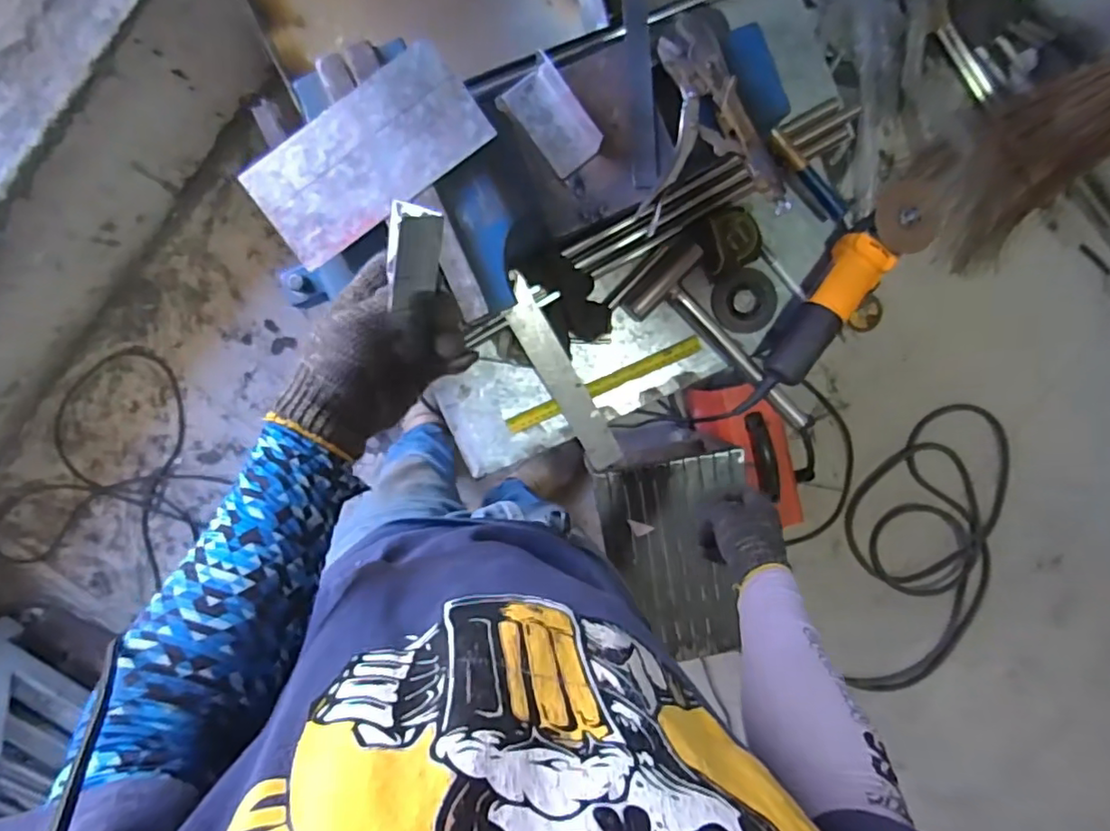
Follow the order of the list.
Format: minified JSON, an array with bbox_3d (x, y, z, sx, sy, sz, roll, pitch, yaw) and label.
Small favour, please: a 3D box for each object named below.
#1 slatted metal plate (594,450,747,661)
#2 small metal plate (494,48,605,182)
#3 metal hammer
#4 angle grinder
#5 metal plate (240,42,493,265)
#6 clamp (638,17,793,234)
[{"bbox_3d":[0.212,0.244,1.021,0.245,0.024,0.339,-8,97,-4],"label":"slatted metal plate"},{"bbox_3d":[-0.002,-0.294,0.597,0.062,0.023,0.104,-42,91,4],"label":"small metal plate"},{"bbox_3d":[0.232,-0.088,0.817,0.120,0.034,0.298,-44,98,1],"label":"metal hammer"},{"bbox_3d":[0.353,-0.146,0.783,0.078,0.092,0.328,39,92,-8],"label":"angle grinder"},{"bbox_3d":[-0.163,-0.228,0.529,0.204,0.008,0.101,-38,98,0],"label":"metal plate"},{"bbox_3d":[0.153,-0.305,0.619,0.149,0.030,0.203,-10,97,-4],"label":"clamp"}]

